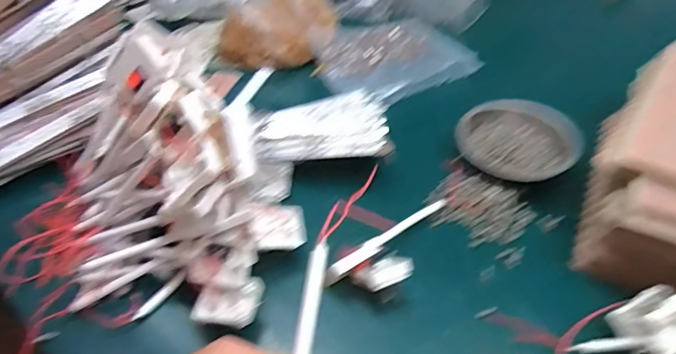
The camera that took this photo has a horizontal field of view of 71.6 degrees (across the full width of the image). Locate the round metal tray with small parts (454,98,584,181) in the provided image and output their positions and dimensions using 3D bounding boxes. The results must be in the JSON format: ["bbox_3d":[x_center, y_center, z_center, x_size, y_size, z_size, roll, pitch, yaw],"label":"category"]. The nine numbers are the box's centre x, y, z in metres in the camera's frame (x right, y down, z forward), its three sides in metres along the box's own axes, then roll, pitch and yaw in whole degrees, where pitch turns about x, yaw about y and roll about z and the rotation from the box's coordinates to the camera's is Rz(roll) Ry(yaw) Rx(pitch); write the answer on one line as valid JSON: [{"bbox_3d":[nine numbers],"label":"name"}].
[{"bbox_3d":[0.206,-0.045,0.547,0.130,0.035,0.125,15,49,13],"label":"round metal tray with small parts"}]

